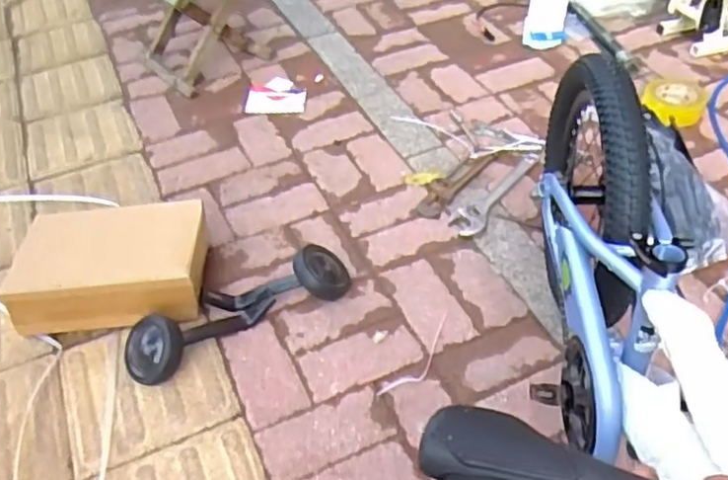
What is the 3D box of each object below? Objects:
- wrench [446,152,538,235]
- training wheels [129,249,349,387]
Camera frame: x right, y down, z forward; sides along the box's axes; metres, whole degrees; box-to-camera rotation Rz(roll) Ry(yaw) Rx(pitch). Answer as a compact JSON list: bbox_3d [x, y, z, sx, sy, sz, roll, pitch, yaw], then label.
[{"bbox_3d":[0.262,-0.102,1.314,0.077,0.011,0.289,23,50,27],"label":"wrench"},{"bbox_3d":[-0.212,0.104,1.091,0.390,0.073,0.132,-25,47,-20],"label":"training wheels"}]

